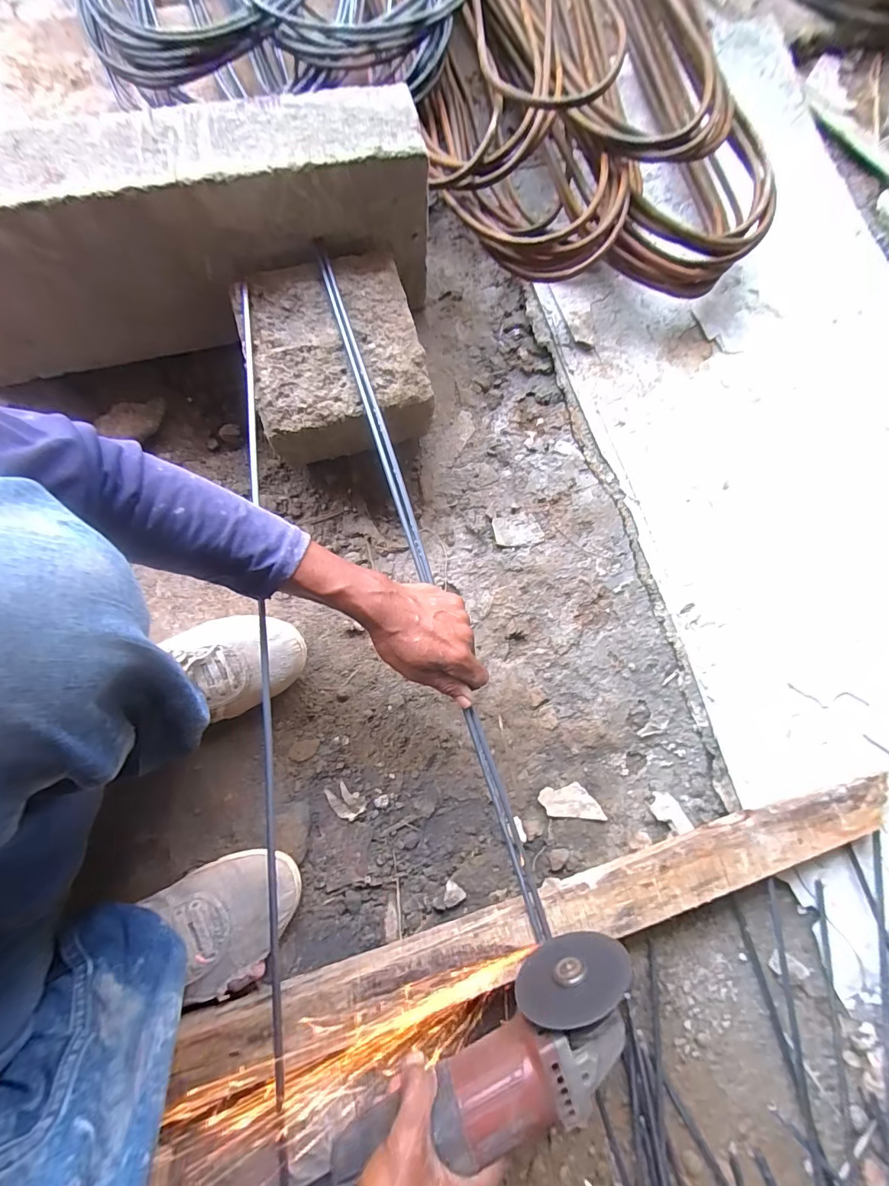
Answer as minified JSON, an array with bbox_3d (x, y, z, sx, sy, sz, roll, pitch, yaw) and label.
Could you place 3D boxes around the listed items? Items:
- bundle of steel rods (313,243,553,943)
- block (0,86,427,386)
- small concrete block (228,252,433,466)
[{"bbox_3d":[-0.022,-0.027,0.488,0.020,0.027,0.775,-18,84,-5],"label":"bundle of steel rods"},{"bbox_3d":[-0.309,-0.400,0.512,0.581,0.186,0.139,-12,78,-6],"label":"block"},{"bbox_3d":[-0.132,-0.281,0.563,0.199,0.111,0.206,-15,78,-6],"label":"small concrete block"}]

